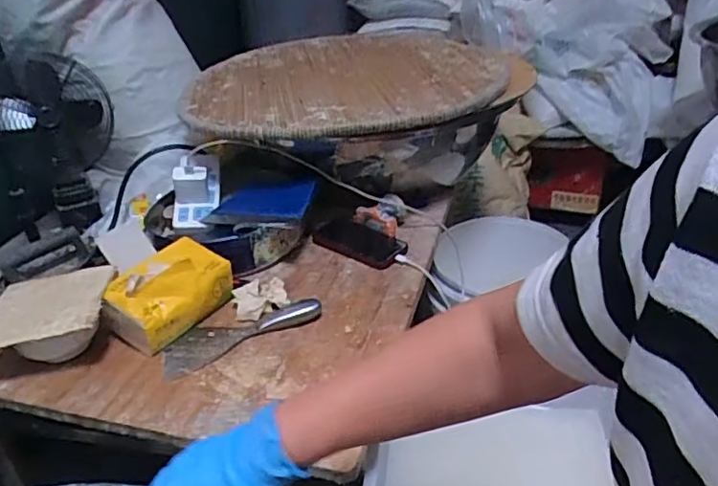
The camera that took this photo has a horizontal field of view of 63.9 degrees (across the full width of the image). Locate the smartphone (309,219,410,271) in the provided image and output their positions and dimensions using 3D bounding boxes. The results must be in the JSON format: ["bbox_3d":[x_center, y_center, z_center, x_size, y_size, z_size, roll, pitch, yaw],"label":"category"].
[{"bbox_3d":[-0.005,-0.003,0.977,0.170,0.014,0.083,22,47,29],"label":"smartphone"}]

